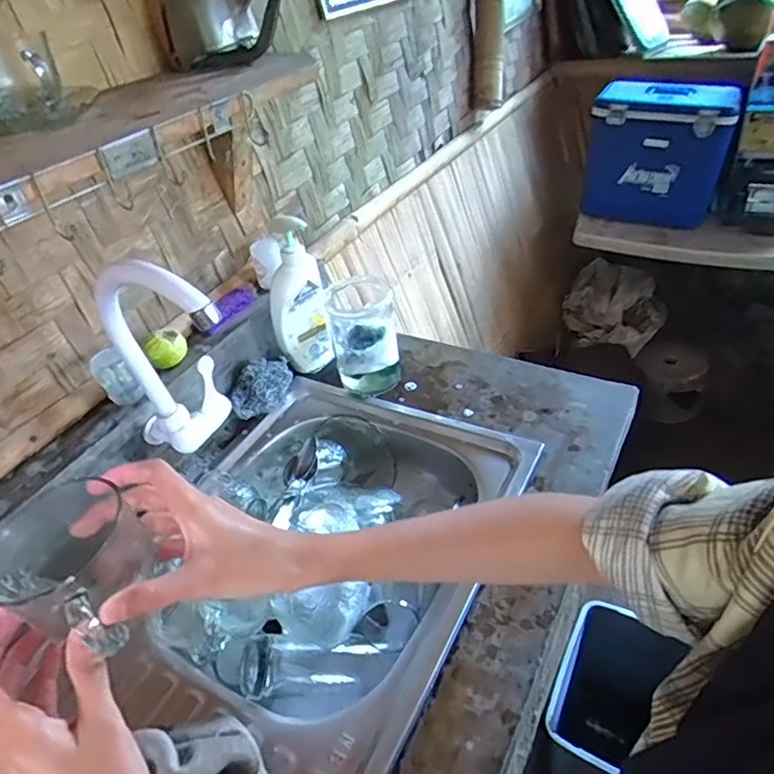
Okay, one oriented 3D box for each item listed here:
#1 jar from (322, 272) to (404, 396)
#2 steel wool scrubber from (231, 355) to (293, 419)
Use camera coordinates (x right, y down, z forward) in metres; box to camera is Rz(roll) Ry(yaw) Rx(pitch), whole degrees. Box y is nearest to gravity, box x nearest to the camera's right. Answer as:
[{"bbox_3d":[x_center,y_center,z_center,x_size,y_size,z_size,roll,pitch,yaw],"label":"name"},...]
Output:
[{"bbox_3d":[-0.036,-0.078,0.848,0.101,0.149,0.116,-9,39,-1],"label":"jar"},{"bbox_3d":[-0.183,0.004,0.849,0.092,0.068,0.064,-19,41,-13],"label":"steel wool scrubber"}]

